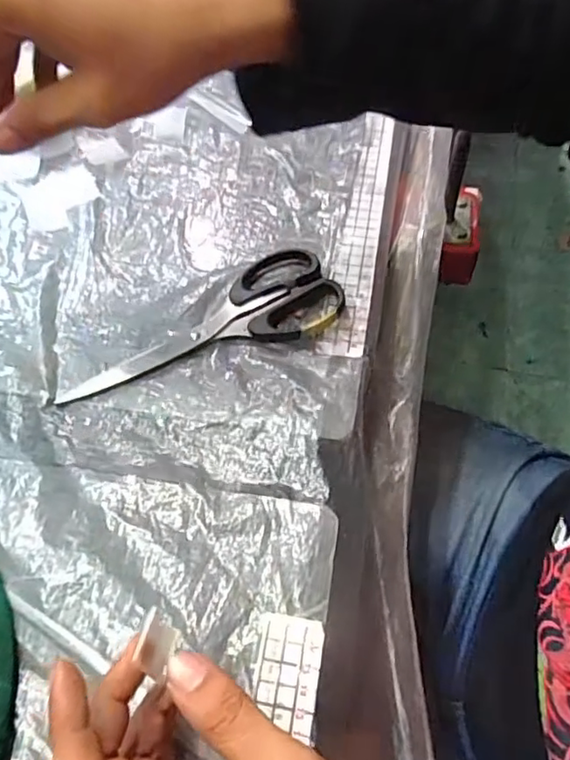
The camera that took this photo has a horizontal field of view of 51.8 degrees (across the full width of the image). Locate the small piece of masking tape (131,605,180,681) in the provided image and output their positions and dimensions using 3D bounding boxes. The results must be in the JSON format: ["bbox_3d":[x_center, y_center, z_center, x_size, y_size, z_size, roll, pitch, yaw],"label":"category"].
[{"bbox_3d":[-0.055,0.115,0.258,0.017,0.007,0.026,31,40,-12],"label":"small piece of masking tape"}]

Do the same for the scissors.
[{"bbox_3d":[-0.059,-0.040,0.410,0.197,0.011,0.074,-19,60,-8],"label":"scissors"}]

